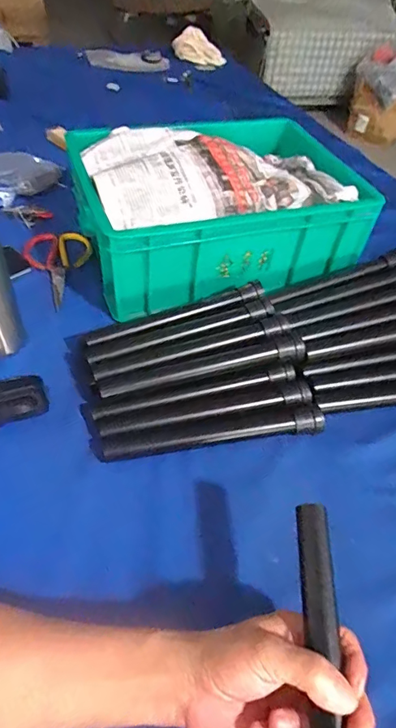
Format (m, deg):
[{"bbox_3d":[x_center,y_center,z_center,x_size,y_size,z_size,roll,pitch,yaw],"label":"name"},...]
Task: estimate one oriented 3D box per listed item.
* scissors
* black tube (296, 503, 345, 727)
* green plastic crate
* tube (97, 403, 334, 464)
[{"bbox_3d":[-0.212,-0.148,0.676,0.100,0.019,0.166,-7,49,-12],"label":"scissors"},{"bbox_3d":[0.085,0.214,0.288,0.023,0.023,0.240,5,55,-2],"label":"black tube"},{"bbox_3d":[0.033,-0.252,0.684,0.407,0.135,0.293,-15,51,-19],"label":"green plastic crate"},{"bbox_3d":[0.016,0.075,0.491,0.254,0.024,0.027,-5,49,-10],"label":"tube"}]

